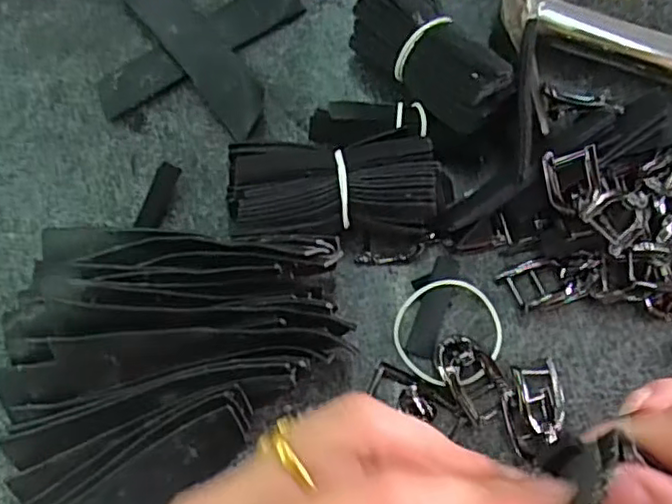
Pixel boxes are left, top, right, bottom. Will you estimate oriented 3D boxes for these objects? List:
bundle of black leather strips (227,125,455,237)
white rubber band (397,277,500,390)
[{"bbox_3d":[0.001,-0.029,0.293,0.093,0.034,0.049,-9,69,-2],"label":"bundle of black leather strips"},{"bbox_3d":[0.050,0.035,0.282,0.046,0.006,0.046,-1,67,2],"label":"white rubber band"}]

